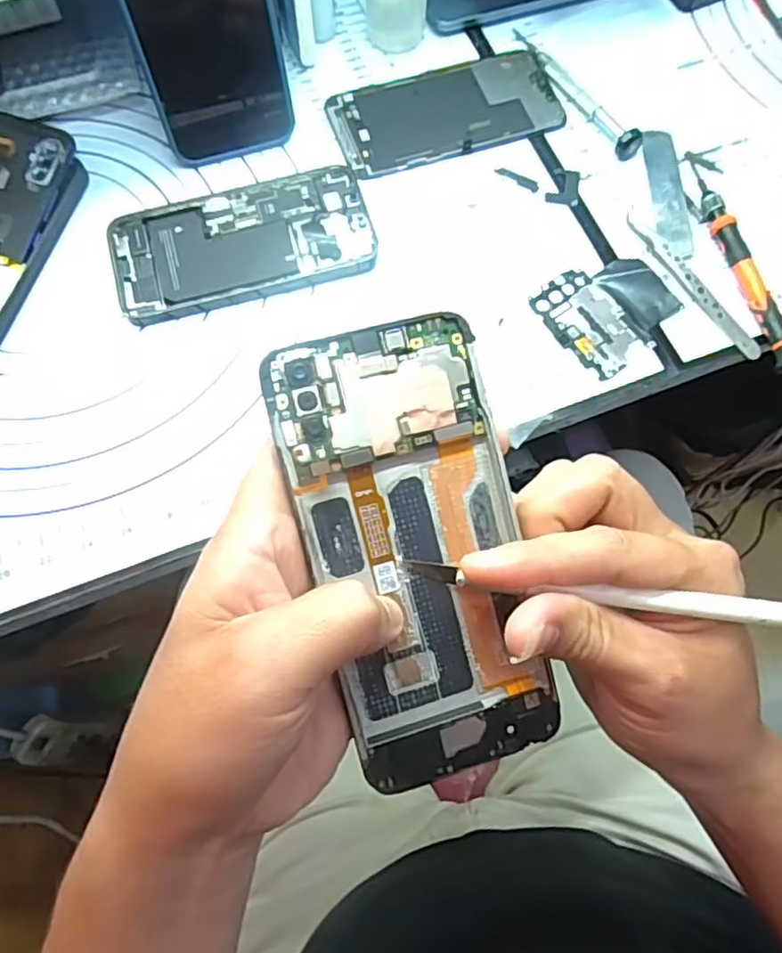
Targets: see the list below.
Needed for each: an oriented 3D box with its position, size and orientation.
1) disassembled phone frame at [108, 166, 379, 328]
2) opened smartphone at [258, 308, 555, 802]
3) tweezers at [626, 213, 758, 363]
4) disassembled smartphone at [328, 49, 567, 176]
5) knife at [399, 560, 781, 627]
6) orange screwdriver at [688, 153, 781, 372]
[{"bbox_3d":[-0.084,-0.134,0.365,0.142,0.011,0.072,-14,74,-6],"label":"disassembled phone frame"},{"bbox_3d":[0.009,0.026,0.220,0.070,0.007,0.152,-14,95,-6],"label":"opened smartphone"},{"bbox_3d":[0.170,-0.111,0.367,0.011,0.005,0.111,-32,76,-11],"label":"tweezers"},{"bbox_3d":[0.035,-0.227,0.402,0.138,0.005,0.067,-18,74,-7],"label":"disassembled smartphone"},{"bbox_3d":[0.070,0.038,0.213,0.130,0.007,0.008,6,72,8],"label":"knife"},{"bbox_3d":[0.198,-0.124,0.365,0.012,0.017,0.145,-12,73,-6],"label":"orange screwdriver"}]

